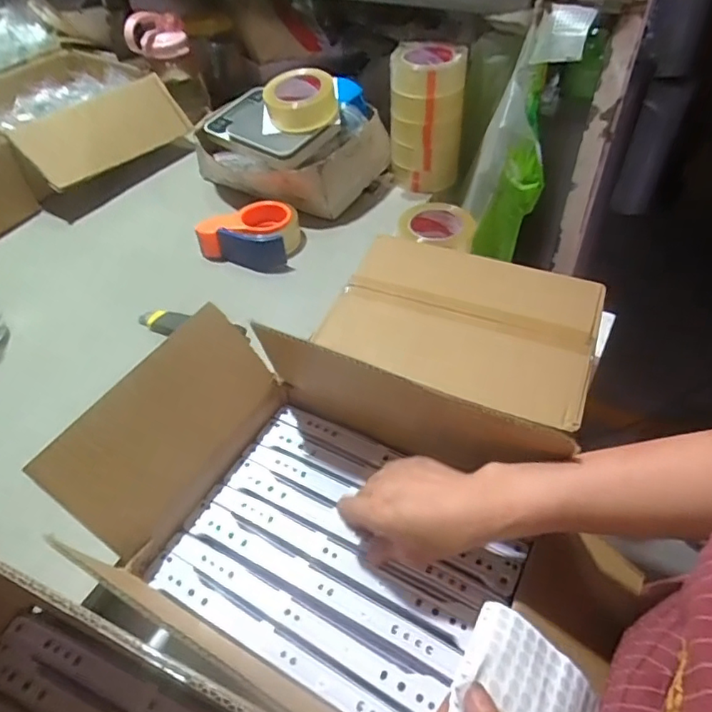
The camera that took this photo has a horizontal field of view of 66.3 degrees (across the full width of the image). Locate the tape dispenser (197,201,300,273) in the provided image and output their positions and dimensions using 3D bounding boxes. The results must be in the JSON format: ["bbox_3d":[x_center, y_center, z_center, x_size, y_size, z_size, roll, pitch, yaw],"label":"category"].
[{"bbox_3d":[-0.154,-0.188,0.835,0.137,0.056,0.108,12,49,15],"label":"tape dispenser"}]

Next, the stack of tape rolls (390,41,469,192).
[{"bbox_3d":[0.114,-0.388,0.896,0.113,0.198,0.103,-3,47,1],"label":"stack of tape rolls"}]

